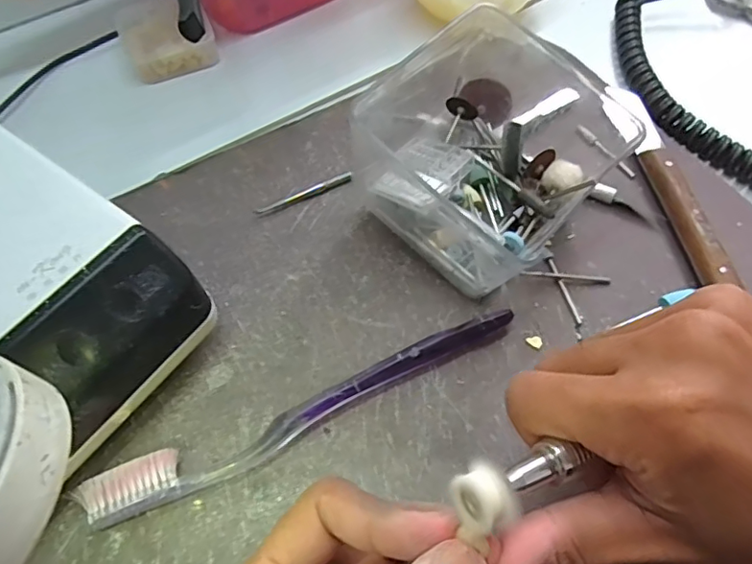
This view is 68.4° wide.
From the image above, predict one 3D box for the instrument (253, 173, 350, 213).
[{"bbox_3d":[-0.038,-0.046,0.294,0.054,0.006,0.004,-24,63,-12],"label":"instrument"}]

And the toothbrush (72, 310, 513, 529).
[{"bbox_3d":[-0.025,0.054,0.231,0.186,0.013,0.019,-22,62,-11],"label":"toothbrush"}]

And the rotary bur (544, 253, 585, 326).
[{"bbox_3d":[0.089,0.003,0.262,0.005,0.004,0.038,-13,61,-6],"label":"rotary bur"}]

